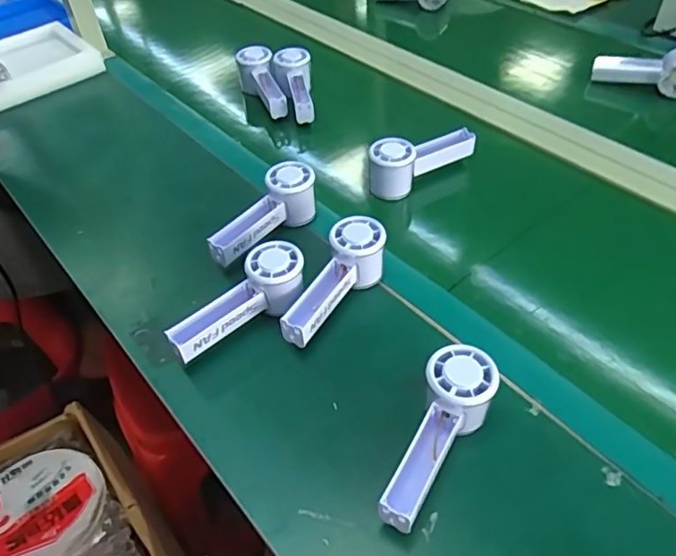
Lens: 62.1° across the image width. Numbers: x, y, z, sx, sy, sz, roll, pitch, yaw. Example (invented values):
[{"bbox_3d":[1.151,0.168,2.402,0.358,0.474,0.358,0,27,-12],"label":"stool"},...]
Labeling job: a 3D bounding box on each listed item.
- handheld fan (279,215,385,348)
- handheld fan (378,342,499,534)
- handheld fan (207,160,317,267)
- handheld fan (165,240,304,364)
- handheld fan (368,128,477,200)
[{"bbox_3d":[0.001,0.008,0.569,0.053,0.061,0.151,18,50,20],"label":"handheld fan"},{"bbox_3d":[0.084,0.129,0.450,0.052,0.061,0.151,17,50,18],"label":"handheld fan"},{"bbox_3d":[-0.089,-0.076,0.646,0.152,0.052,0.054,-35,54,-27],"label":"handheld fan"},{"bbox_3d":[-0.100,0.025,0.562,0.148,0.062,0.064,-25,50,-19],"label":"handheld fan"},{"bbox_3d":[0.110,-0.158,0.726,0.151,0.060,0.048,-29,51,-22],"label":"handheld fan"}]

